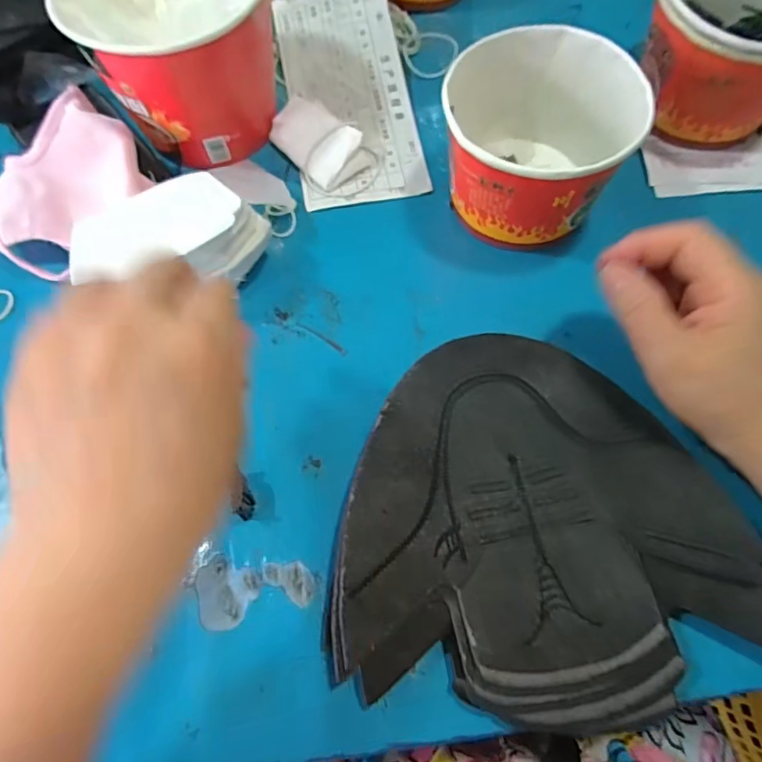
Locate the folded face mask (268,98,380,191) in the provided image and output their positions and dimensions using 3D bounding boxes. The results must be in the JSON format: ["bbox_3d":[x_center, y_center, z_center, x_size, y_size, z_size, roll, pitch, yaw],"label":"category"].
[{"bbox_3d":[-0.046,-0.181,0.394,0.049,0.023,0.072,-40,72,-14],"label":"folded face mask"}]

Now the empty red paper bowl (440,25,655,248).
[{"bbox_3d":[0.098,-0.152,0.346,0.113,0.089,0.109,-1,68,1],"label":"empty red paper bowl"}]

